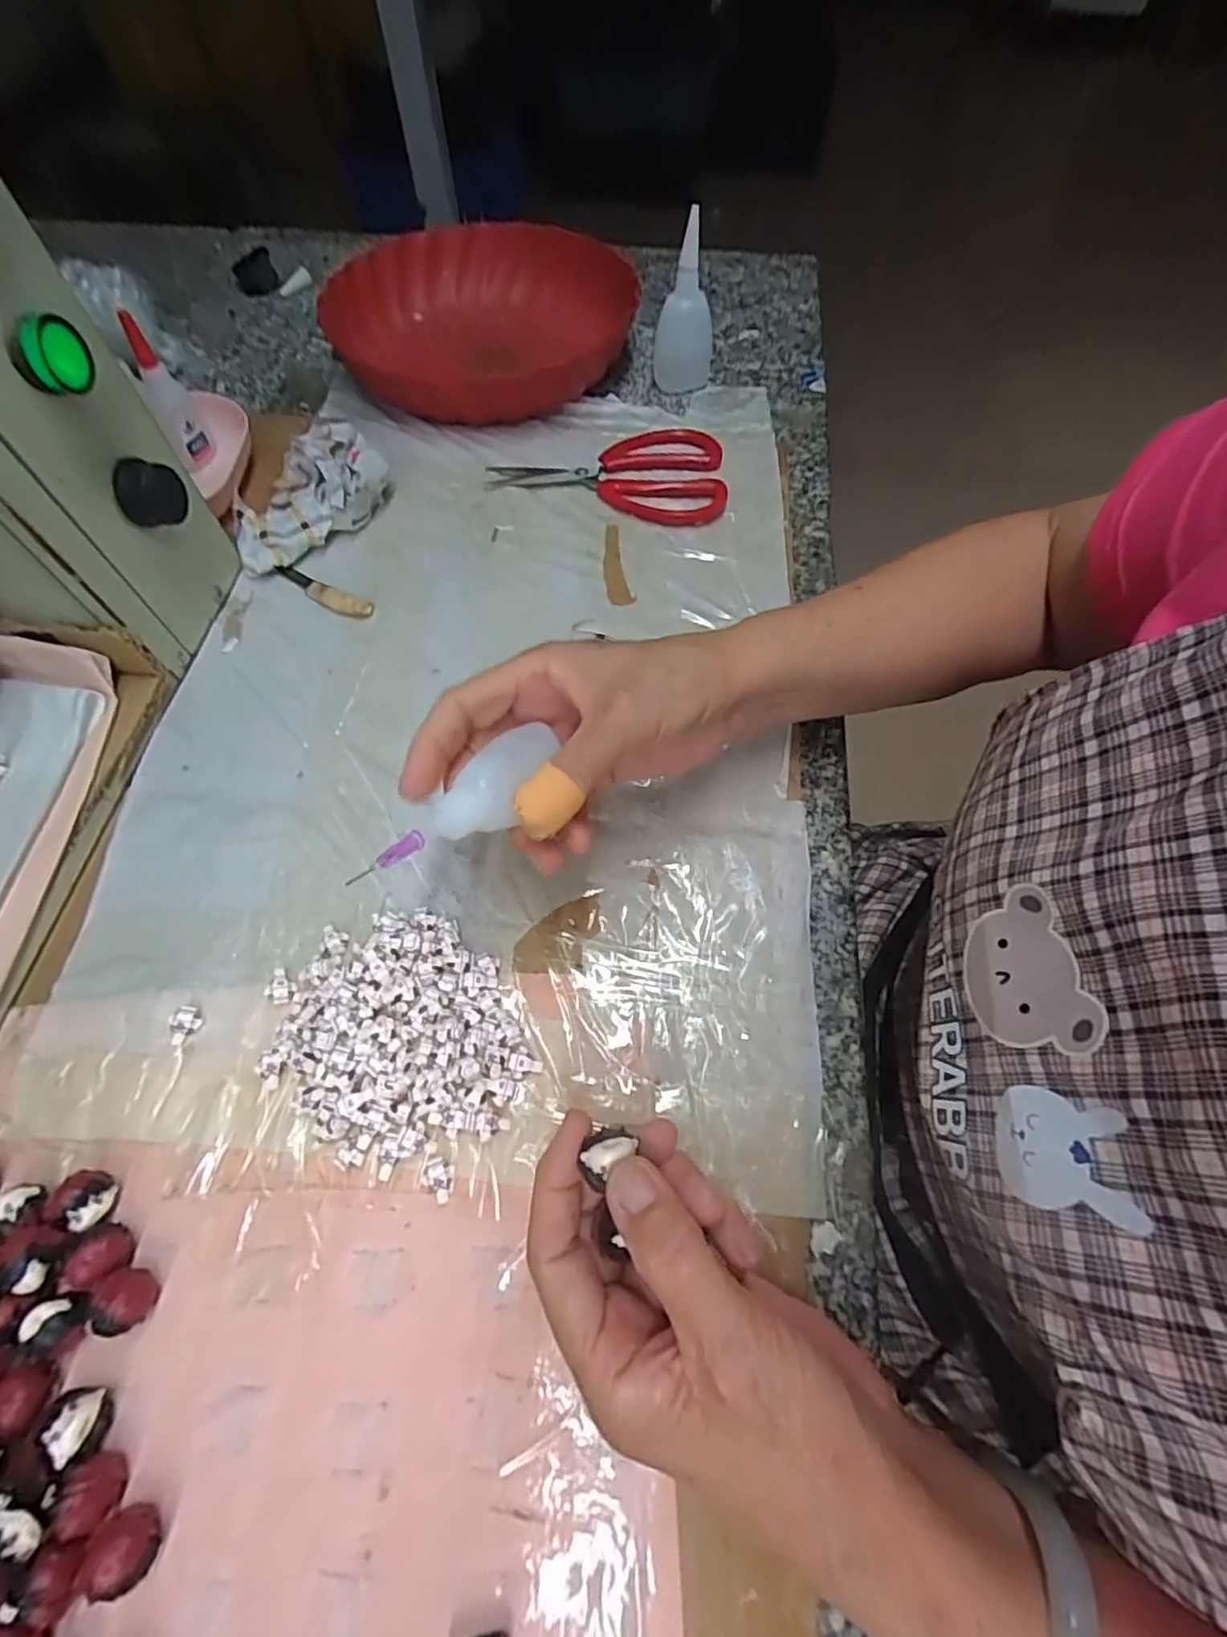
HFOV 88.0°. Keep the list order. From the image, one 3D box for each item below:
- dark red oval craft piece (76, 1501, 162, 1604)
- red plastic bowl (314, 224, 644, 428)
[{"bbox_3d":[-0.156,0.232,0.202,0.018,0.018,0.017,0,62,1],"label":"dark red oval craft piece"},{"bbox_3d":[-0.108,-0.397,0.520,0.220,0.068,0.220,-1,62,1],"label":"red plastic bowl"}]

